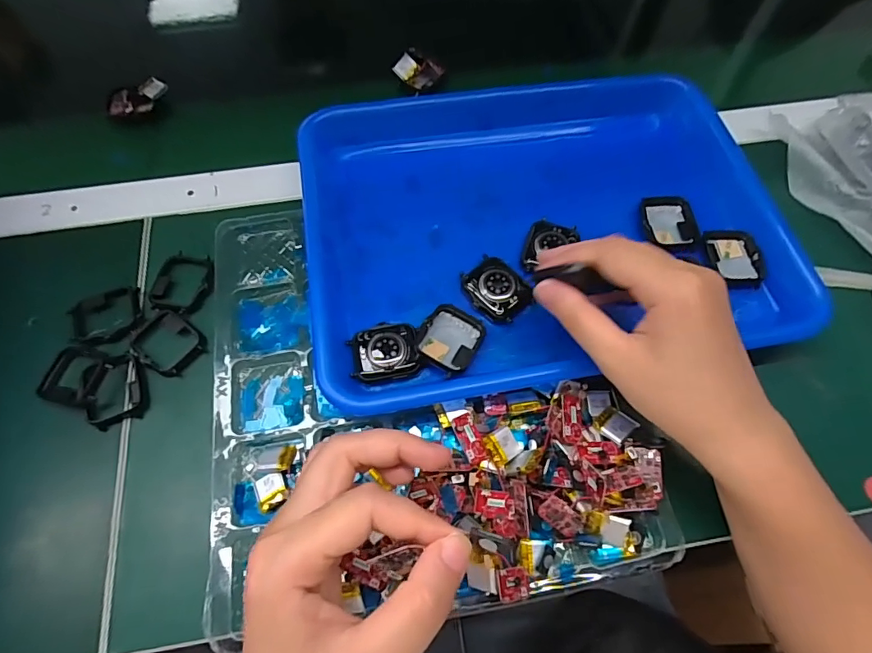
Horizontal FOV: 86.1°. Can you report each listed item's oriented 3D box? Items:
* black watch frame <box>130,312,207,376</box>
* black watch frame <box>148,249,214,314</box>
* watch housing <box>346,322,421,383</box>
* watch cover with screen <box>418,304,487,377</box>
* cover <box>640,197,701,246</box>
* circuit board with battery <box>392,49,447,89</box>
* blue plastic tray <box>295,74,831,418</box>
[{"bbox_3d":[-0.180,0.013,0.313,0.043,0.013,0.038,34,69,15],"label":"black watch frame"},{"bbox_3d":[-0.181,-0.031,0.331,0.046,0.006,0.046,13,65,6],"label":"black watch frame"},{"bbox_3d":[-0.032,0.016,0.293,0.042,0.009,0.034,-8,65,-4],"label":"watch housing"},{"bbox_3d":[0.010,0.006,0.296,0.035,0.010,0.042,27,67,12],"label":"watch cover with screen"},{"bbox_3d":[0.169,-0.077,0.340,0.039,0.011,0.037,0,64,-1],"label":"cover"},{"bbox_3d":[-0.016,-0.232,0.423,0.037,0.006,0.031,34,96,-19],"label":"circuit board with battery"},{"bbox_3d":[0.071,-0.086,0.334,0.324,0.042,0.256,-10,65,-5],"label":"blue plastic tray"}]

